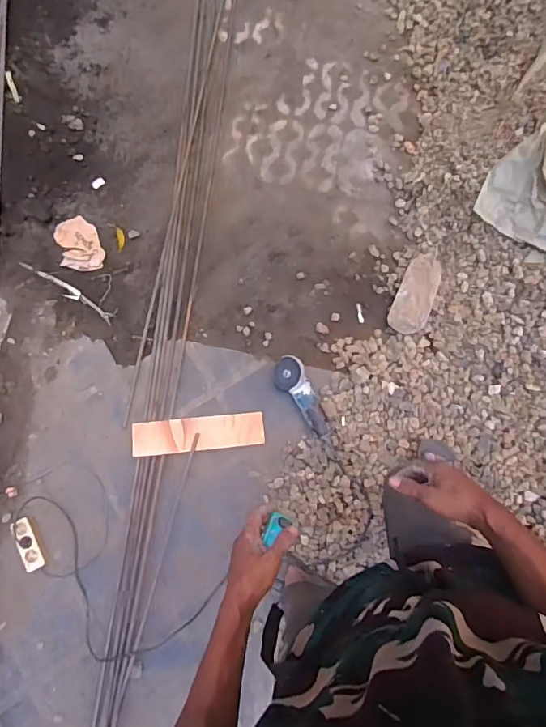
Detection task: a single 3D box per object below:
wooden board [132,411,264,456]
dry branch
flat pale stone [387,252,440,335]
[{"bbox_3d":[-0.233,0.221,1.471,0.404,0.033,0.103,-5,77,-2],"label":"wooden board"},{"bbox_3d":[-0.702,-0.252,1.624,0.368,0.025,0.056,31,78,6],"label":"dry branch"},{"bbox_3d":[0.487,-0.236,1.588,0.123,0.040,0.277,19,88,20],"label":"flat pale stone"}]

